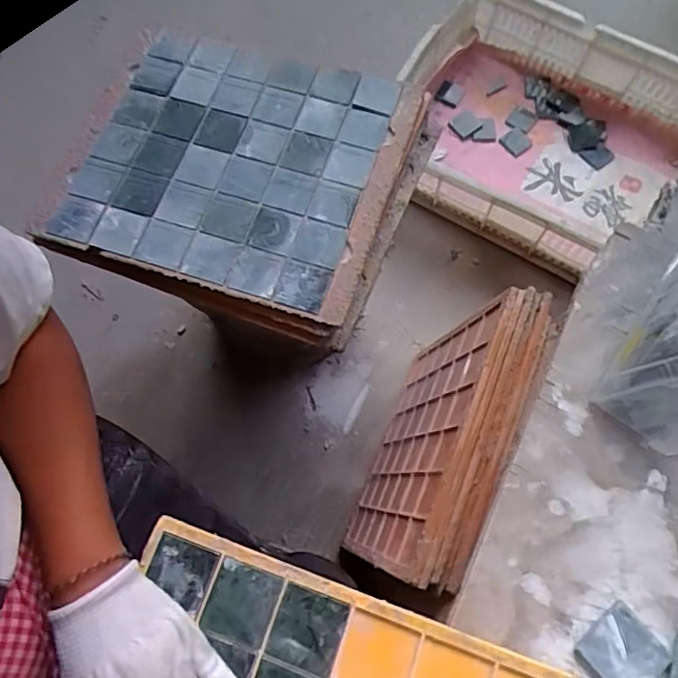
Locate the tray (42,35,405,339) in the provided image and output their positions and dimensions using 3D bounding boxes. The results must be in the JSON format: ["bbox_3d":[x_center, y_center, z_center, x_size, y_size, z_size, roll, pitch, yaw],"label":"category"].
[{"bbox_3d":[-0.119,-0.173,0.571,0.278,0.028,0.261,18,89,2],"label":"tray"}]

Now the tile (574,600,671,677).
[{"bbox_3d":[0.199,0.219,0.387,0.051,0.004,0.050,-41,75,-12],"label":"tile"}]

